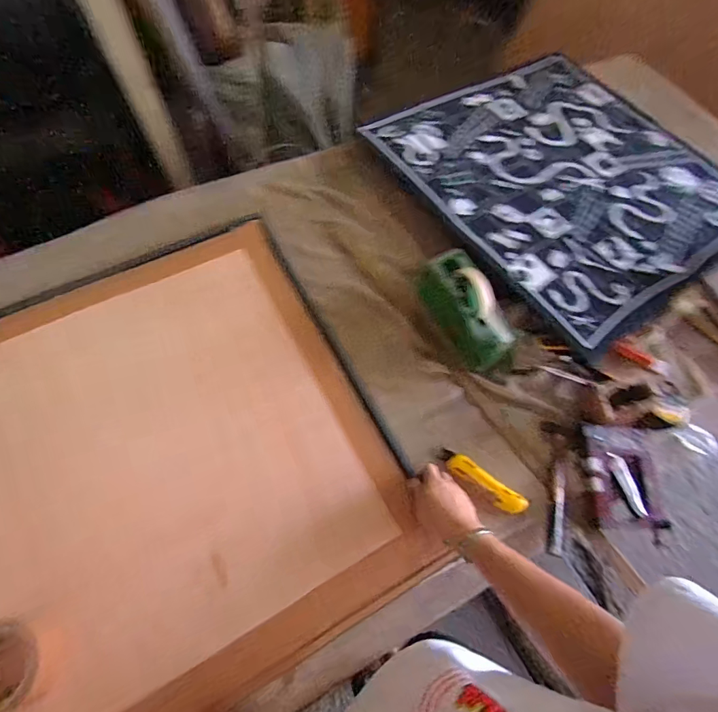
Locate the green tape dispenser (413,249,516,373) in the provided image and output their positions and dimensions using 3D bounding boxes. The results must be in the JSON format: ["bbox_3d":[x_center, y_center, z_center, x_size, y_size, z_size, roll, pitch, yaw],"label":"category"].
[{"bbox_3d":[0.184,-0.085,0.743,0.084,0.096,0.209,-22,69,-12],"label":"green tape dispenser"}]

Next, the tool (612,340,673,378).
[{"bbox_3d":[0.523,0.005,0.793,0.126,0.011,0.028,25,65,-8],"label":"tool"}]

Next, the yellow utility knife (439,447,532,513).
[{"bbox_3d":[0.195,0.197,0.682,0.148,0.021,0.035,39,69,13],"label":"yellow utility knife"}]

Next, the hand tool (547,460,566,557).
[{"bbox_3d":[0.313,0.238,0.676,0.021,0.011,0.142,17,66,4],"label":"hand tool"}]

